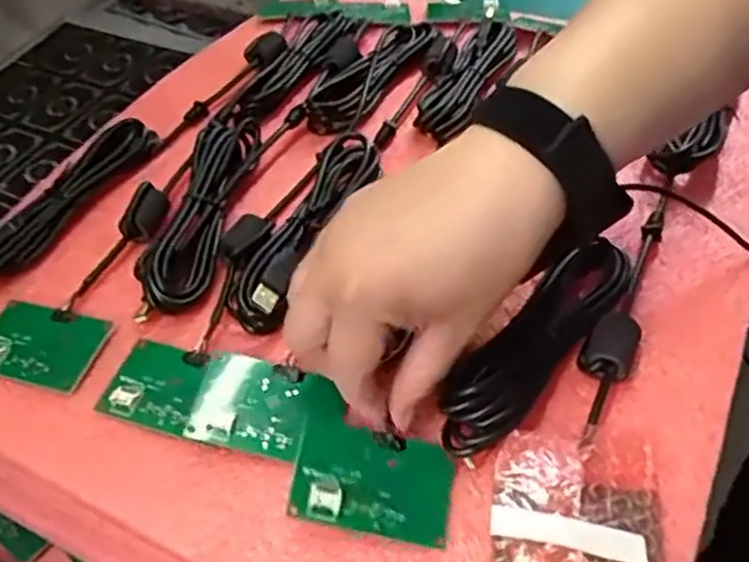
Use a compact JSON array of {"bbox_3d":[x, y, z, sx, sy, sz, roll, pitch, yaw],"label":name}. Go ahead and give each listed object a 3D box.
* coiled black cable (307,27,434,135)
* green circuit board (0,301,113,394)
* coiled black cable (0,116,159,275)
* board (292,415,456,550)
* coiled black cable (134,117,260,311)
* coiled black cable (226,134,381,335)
[{"bbox_3d":[-0.005,-0.157,0.513,0.038,0.018,0.132,24,56,26],"label":"coiled black cable"},{"bbox_3d":[-0.182,0.034,0.381,0.067,0.004,0.042,9,51,15],"label":"green circuit board"},{"bbox_3d":[-0.193,-0.053,0.437,0.026,0.024,0.152,18,54,22],"label":"coiled black cable"},{"bbox_3d":[-0.001,0.088,0.314,0.070,0.011,0.047,17,57,-4],"label":"board"},{"bbox_3d":[-0.105,-0.049,0.427,0.037,0.025,0.154,6,50,13],"label":"coiled black cable"},{"bbox_3d":[-0.041,-0.039,0.414,0.041,0.027,0.153,16,53,20],"label":"coiled black cable"}]

